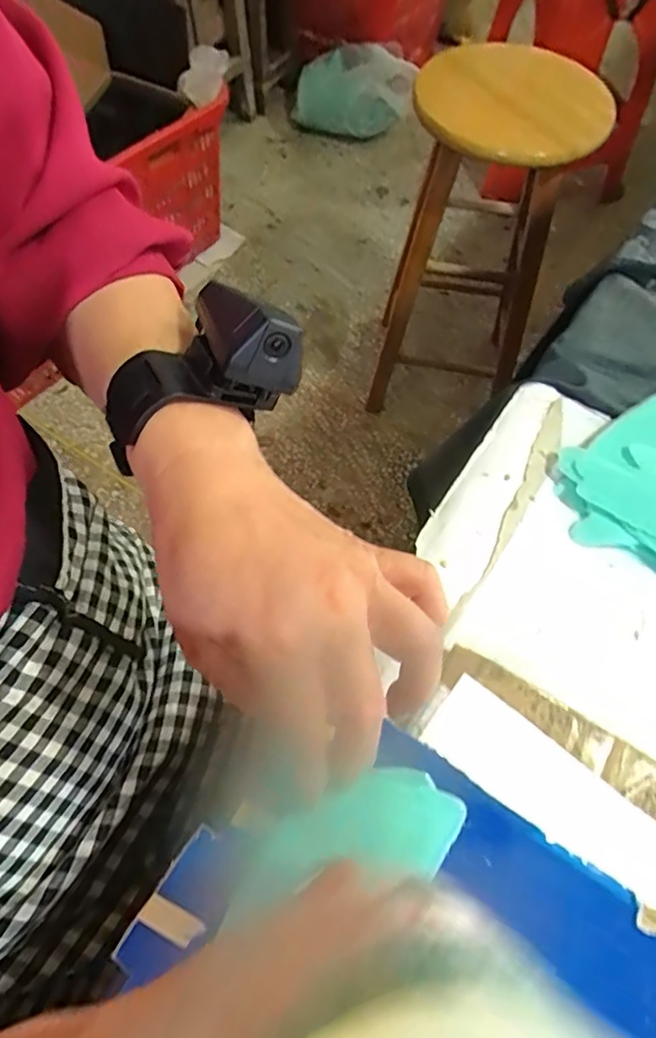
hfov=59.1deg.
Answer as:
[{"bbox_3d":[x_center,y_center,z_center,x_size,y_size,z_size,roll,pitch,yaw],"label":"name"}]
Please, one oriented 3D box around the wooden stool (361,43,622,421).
[{"bbox_3d":[0.265,-0.502,1.096,0.272,0.632,0.364,12,63,5],"label":"wooden stool"}]

